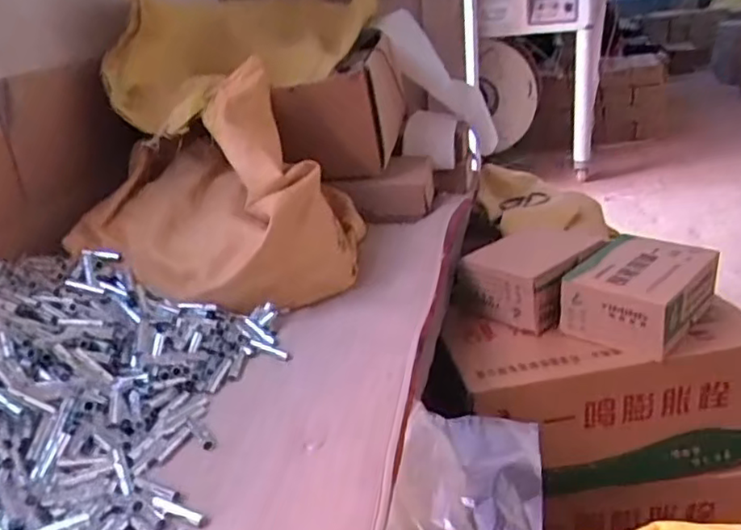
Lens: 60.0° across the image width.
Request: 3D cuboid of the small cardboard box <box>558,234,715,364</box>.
[{"bbox_3d":[0.346,0.035,0.826,0.167,0.076,0.136,-25,30,-35],"label":"small cardboard box"}]

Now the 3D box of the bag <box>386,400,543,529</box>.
[{"bbox_3d":[0.076,0.206,0.518,0.120,0.051,0.227,0,25,14],"label":"bag"}]

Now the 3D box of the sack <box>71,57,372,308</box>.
[{"bbox_3d":[-0.180,-0.088,0.801,0.305,0.251,0.252,-2,24,10],"label":"sack"}]

